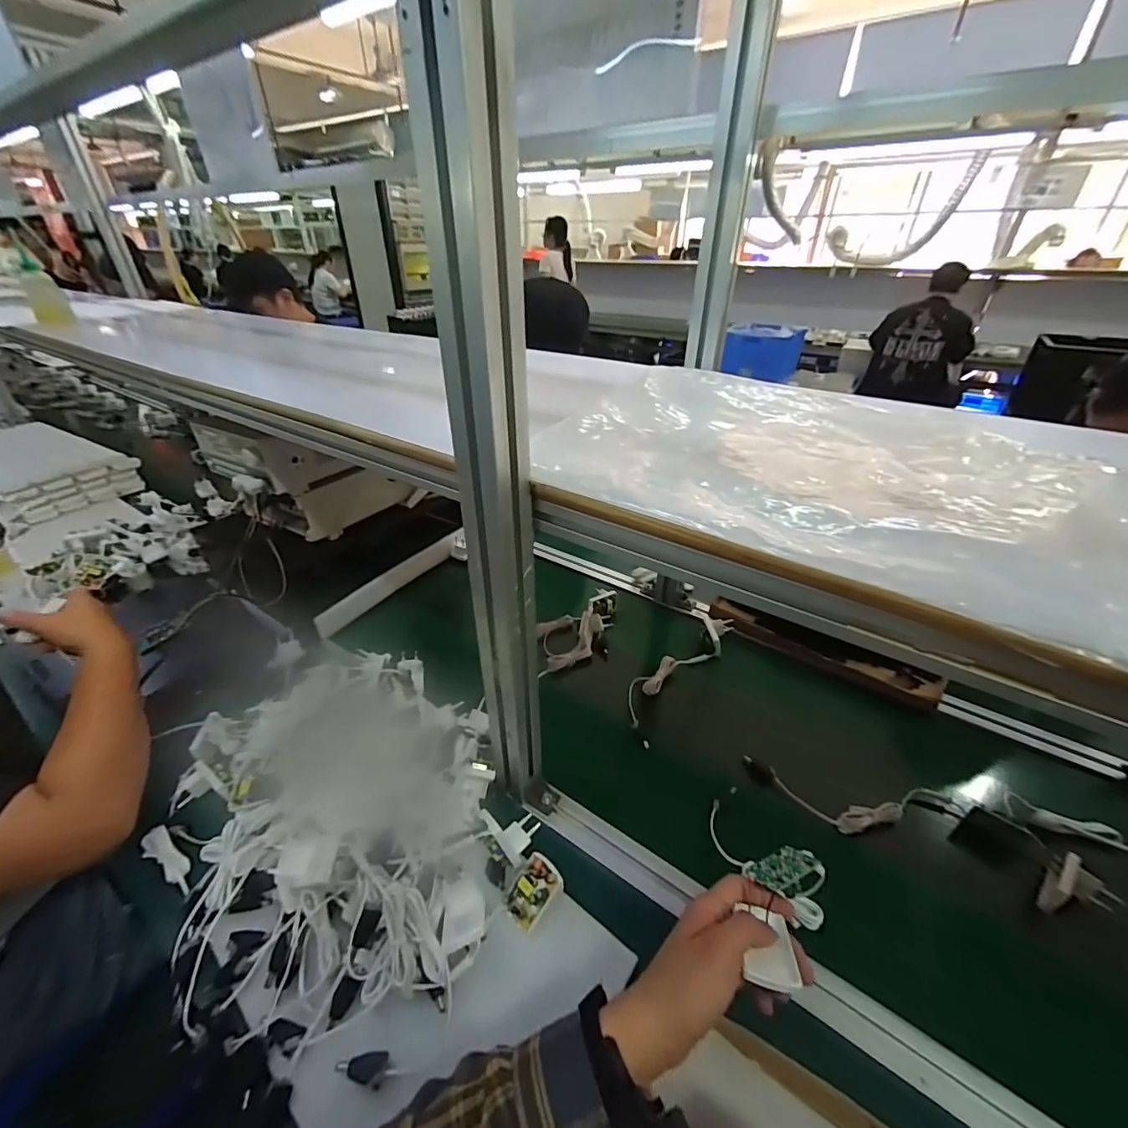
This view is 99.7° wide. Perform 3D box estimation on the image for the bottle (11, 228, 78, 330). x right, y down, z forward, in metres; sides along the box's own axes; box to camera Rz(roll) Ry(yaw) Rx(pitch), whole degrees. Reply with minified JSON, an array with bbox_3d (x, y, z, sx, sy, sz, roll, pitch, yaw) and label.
[{"bbox_3d":[-1.118,-0.596,1.014,0.062,0.168,0.059,-27,44,-35],"label":"bottle"}]

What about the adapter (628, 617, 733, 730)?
[{"bbox_3d":[0.177,0.153,0.733,0.267,0.049,0.060,-26,43,-34],"label":"adapter"}]

